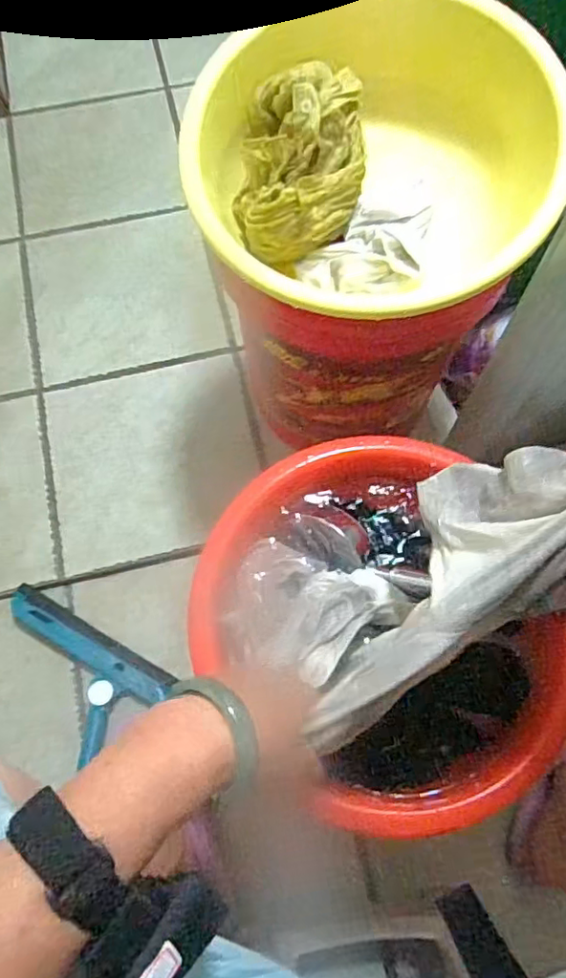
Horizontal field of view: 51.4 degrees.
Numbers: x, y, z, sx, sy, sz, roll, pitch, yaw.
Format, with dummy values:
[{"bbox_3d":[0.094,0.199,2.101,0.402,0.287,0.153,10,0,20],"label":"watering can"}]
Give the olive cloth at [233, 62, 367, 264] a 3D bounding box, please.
[{"bbox_3d":[0.019,-0.314,0.562,0.117,0.076,0.175,9,69,6],"label":"olive cloth"}]

